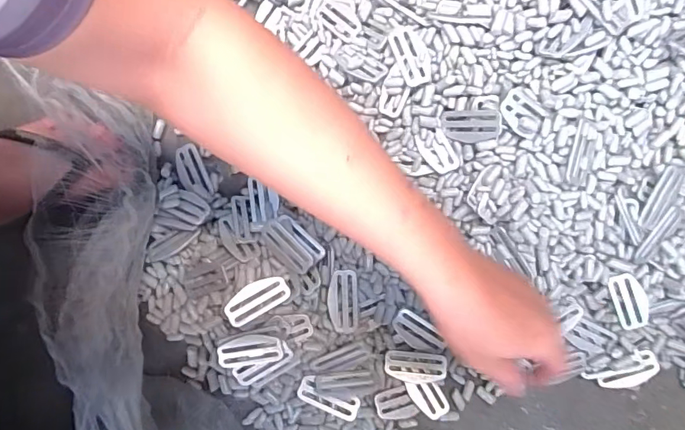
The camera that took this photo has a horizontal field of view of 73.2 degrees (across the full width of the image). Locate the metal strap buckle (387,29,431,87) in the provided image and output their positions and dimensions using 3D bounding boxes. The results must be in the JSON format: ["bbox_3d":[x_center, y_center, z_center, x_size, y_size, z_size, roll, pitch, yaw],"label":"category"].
[{"bbox_3d":[0.063,-0.149,0.430,0.025,0.007,0.061,-23,73,11],"label":"metal strap buckle"}]

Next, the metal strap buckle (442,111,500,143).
[{"bbox_3d":[0.117,-0.081,0.423,0.057,0.004,0.028,13,110,39],"label":"metal strap buckle"}]

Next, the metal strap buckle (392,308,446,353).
[{"bbox_3d":[0.074,0.116,0.449,0.056,0.009,0.025,39,79,-7],"label":"metal strap buckle"}]

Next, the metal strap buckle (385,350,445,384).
[{"bbox_3d":[0.071,0.147,0.445,0.060,0.004,0.029,5,83,-2],"label":"metal strap buckle"}]

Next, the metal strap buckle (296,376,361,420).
[{"bbox_3d":[-0.013,0.176,0.443,0.061,0.008,0.023,24,72,6],"label":"metal strap buckle"}]

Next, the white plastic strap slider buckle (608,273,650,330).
[{"bbox_3d":[0.279,0.083,0.448,0.029,0.008,0.060,-23,103,12],"label":"white plastic strap slider buckle"}]

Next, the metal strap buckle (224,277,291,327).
[{"bbox_3d":[-0.078,0.078,0.423,0.060,0.004,0.028,-29,81,-17],"label":"metal strap buckle"}]

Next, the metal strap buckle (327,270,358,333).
[{"bbox_3d":[0.000,0.083,0.445,0.029,0.007,0.059,-2,88,-3],"label":"metal strap buckle"}]

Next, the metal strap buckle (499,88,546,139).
[{"bbox_3d":[0.156,-0.090,0.403,0.045,0.013,0.028,41,93,-15],"label":"metal strap buckle"}]

